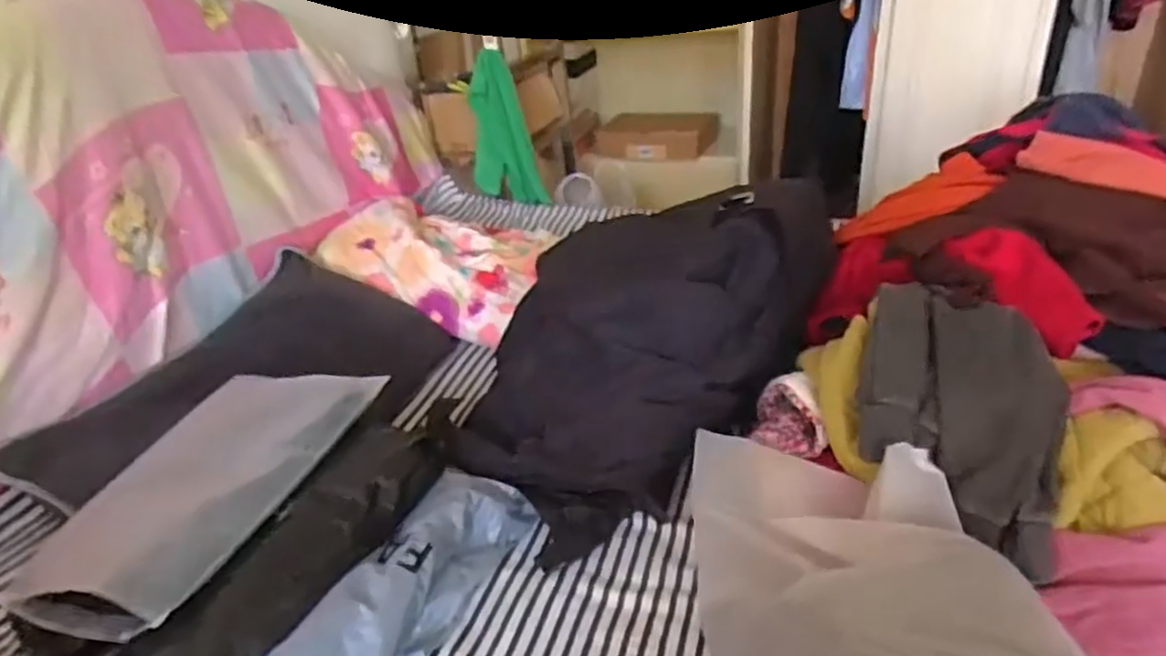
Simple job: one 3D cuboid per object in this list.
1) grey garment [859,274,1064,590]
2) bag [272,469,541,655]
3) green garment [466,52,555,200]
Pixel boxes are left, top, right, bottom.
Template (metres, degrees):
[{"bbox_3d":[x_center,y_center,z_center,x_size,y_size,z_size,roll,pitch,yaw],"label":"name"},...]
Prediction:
[{"bbox_3d":[0.404,0.084,0.793,0.188,0.148,0.263,6,31,20],"label":"grey garment"},{"bbox_3d":[-0.178,0.321,0.770,0.181,0.106,0.427,15,34,33],"label":"bag"},{"bbox_3d":[-0.194,-0.461,1.748,0.165,0.361,0.059,-7,29,-2],"label":"green garment"}]

